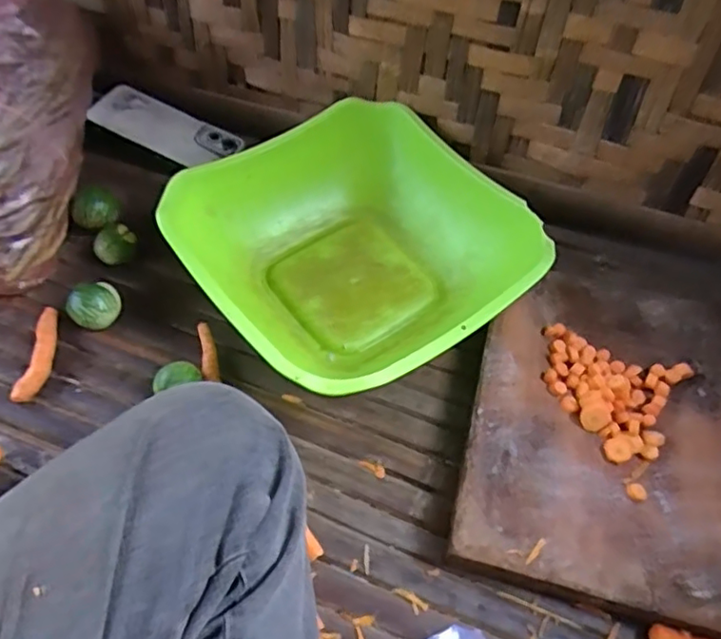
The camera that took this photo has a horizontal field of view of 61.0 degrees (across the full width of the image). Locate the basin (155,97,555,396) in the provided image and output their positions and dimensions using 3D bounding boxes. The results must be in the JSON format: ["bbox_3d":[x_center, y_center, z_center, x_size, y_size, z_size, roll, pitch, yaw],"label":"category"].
[{"bbox_3d":[-0.005,-0.058,0.574,0.281,0.100,0.276,-32,59,-24],"label":"basin"}]

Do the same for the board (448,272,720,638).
[{"bbox_3d":[0.206,0.089,0.517,0.224,0.042,0.289,12,53,8],"label":"board"}]

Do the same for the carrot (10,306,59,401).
[{"bbox_3d":[-0.282,0.031,0.540,0.023,0.016,0.087,0,52,-1],"label":"carrot"}]

